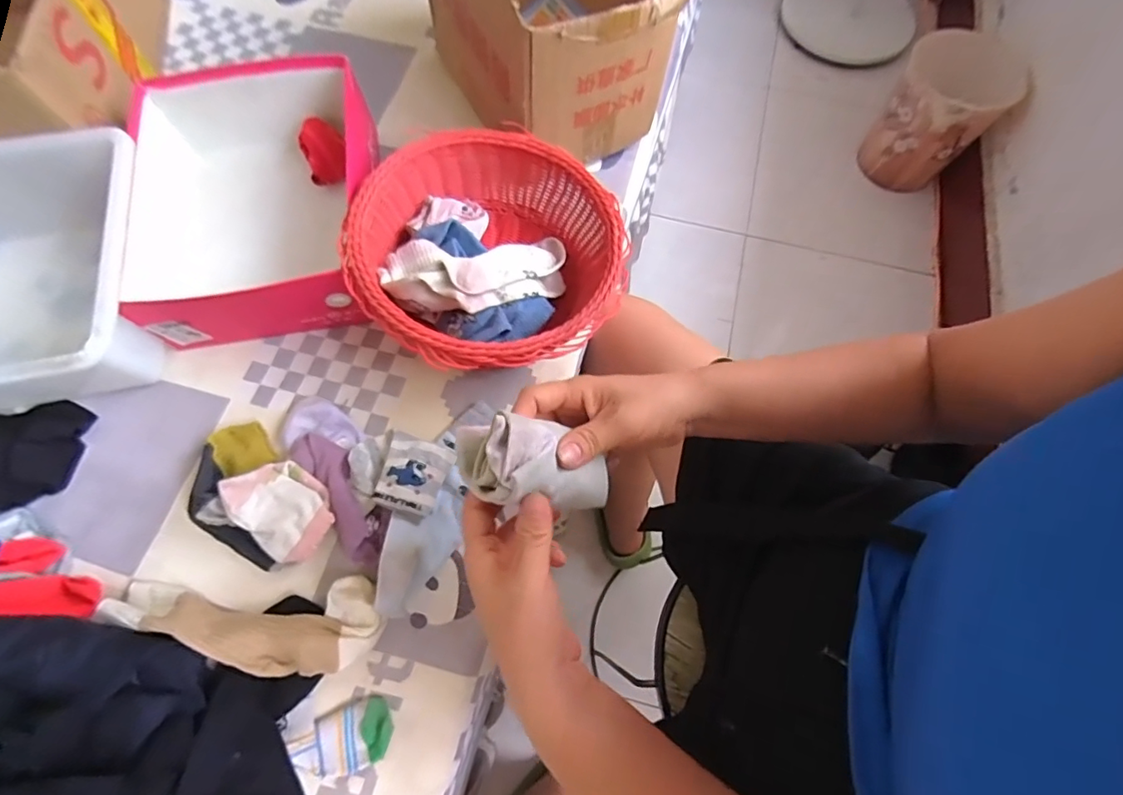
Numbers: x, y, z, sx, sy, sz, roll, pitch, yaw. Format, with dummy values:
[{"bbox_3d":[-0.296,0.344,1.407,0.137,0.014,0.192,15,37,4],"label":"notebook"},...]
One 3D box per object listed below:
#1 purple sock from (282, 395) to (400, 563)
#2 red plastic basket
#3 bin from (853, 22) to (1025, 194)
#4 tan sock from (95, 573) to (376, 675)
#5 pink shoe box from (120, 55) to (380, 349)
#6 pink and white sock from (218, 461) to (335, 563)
[{"bbox_3d":[-0.213,0.096,0.512,0.047,0.014,0.147,-34,73,-14],"label":"purple sock"},{"bbox_3d":[-0.077,-0.147,0.573,0.269,0.113,0.266,0,69,-1],"label":"red plastic basket"},{"bbox_3d":[0.840,-0.636,1.180,0.224,0.251,0.250,41,73,14],"label":"bin"},{"bbox_3d":[-0.285,0.204,0.466,0.241,0.059,0.077,-1,69,-2],"label":"tan sock"},{"bbox_3d":[-0.350,-0.225,0.608,0.254,0.121,0.322,-8,69,-4],"label":"pink shoe box"},{"bbox_3d":[-0.264,0.102,0.491,0.101,0.021,0.068,42,73,14],"label":"pink and white sock"}]

